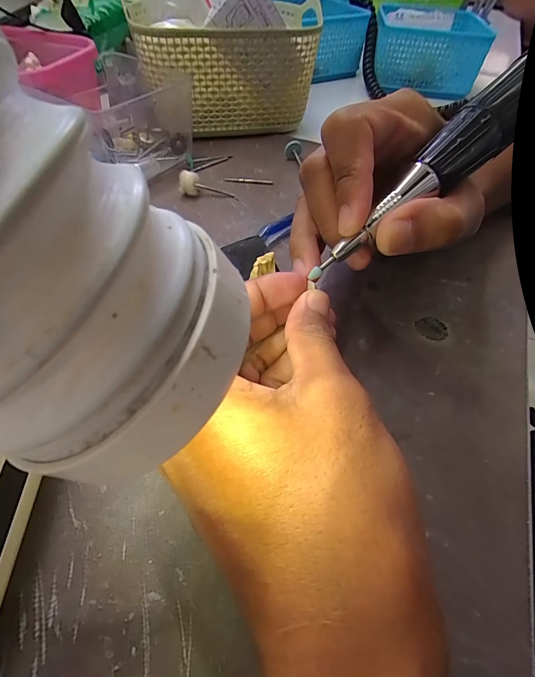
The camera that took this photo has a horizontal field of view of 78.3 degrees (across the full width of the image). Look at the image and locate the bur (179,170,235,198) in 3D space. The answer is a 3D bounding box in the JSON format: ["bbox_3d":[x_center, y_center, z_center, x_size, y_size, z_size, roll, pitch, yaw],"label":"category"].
[{"bbox_3d":[-0.050,-0.122,0.268,0.044,0.015,0.013,10,53,-18],"label":"bur"}]

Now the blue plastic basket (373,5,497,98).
[{"bbox_3d":[0.207,-0.379,0.428,0.132,0.062,0.131,12,54,3],"label":"blue plastic basket"}]

